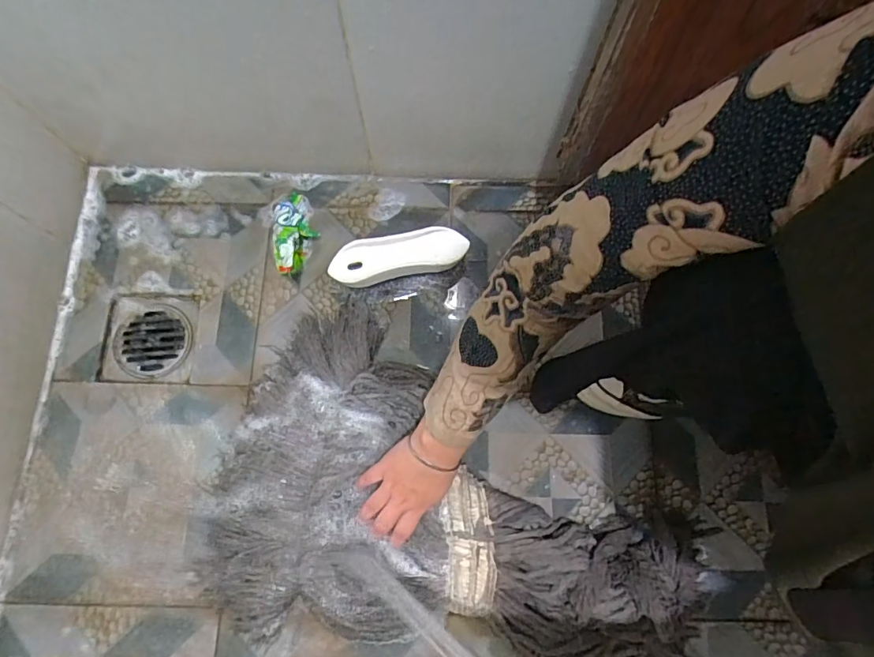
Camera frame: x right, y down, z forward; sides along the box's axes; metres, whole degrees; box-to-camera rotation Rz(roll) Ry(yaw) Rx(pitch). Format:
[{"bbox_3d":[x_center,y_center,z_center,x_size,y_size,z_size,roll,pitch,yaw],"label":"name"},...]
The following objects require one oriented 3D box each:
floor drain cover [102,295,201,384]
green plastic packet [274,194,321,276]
[{"bbox_3d":[-0.383,0.013,0.649,0.114,0.013,0.117,1,75,0],"label":"floor drain cover"},{"bbox_3d":[-0.194,-0.134,0.649,0.060,0.051,0.129,-6,75,-2],"label":"green plastic packet"}]

